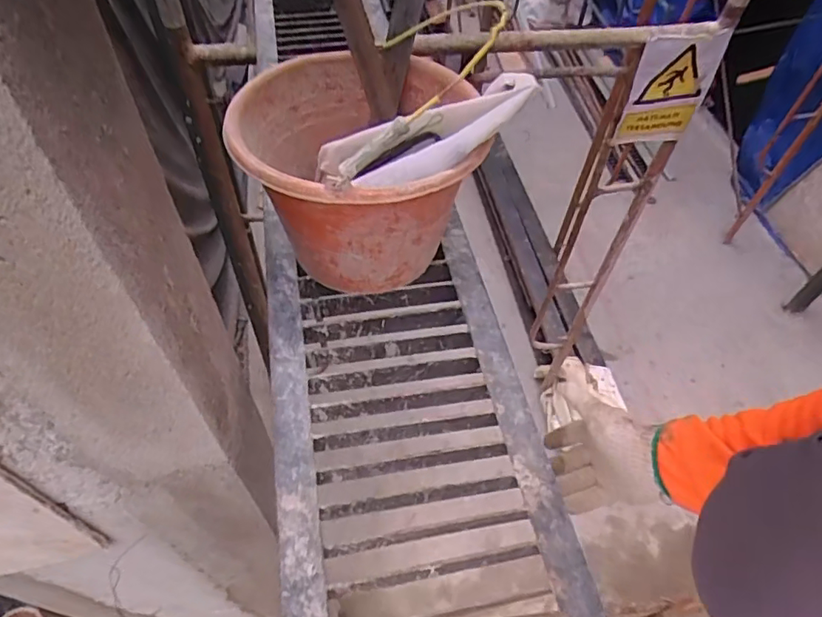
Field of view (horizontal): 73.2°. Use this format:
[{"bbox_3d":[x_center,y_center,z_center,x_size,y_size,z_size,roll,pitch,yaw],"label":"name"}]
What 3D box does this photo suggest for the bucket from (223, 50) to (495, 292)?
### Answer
[{"bbox_3d":[-0.064,-0.159,0.662,0.254,0.186,0.265,0,54,-3],"label":"bucket"}]

